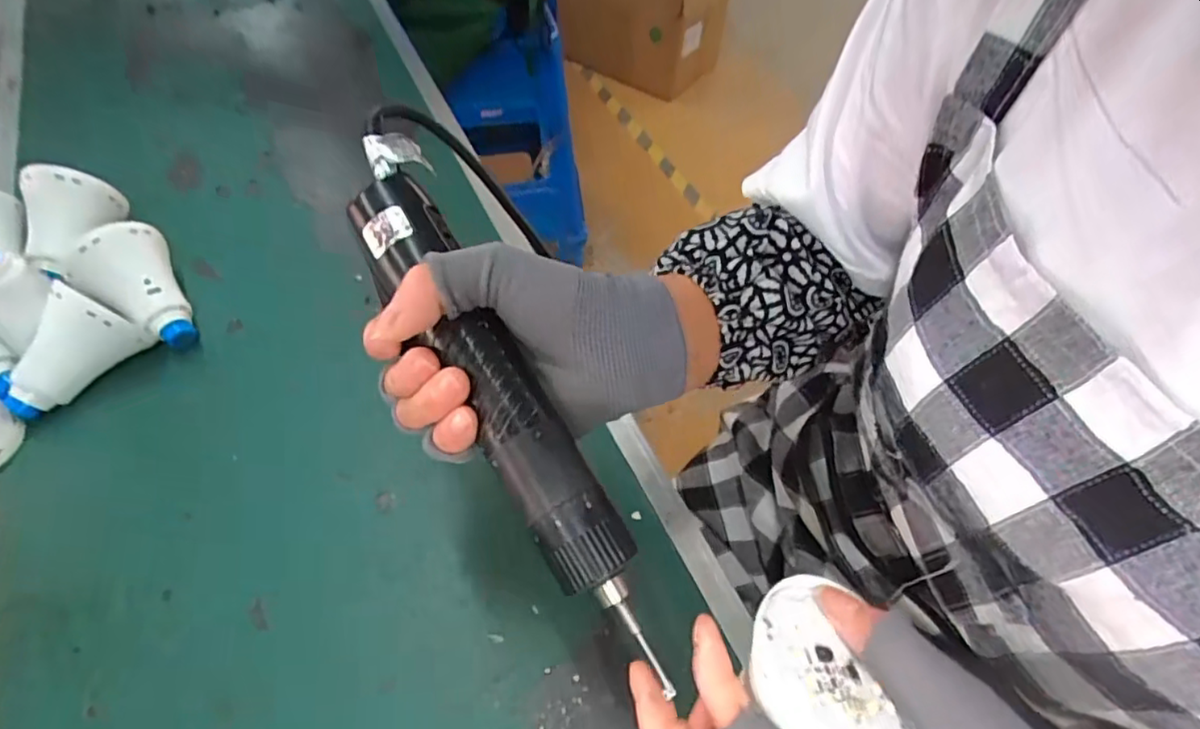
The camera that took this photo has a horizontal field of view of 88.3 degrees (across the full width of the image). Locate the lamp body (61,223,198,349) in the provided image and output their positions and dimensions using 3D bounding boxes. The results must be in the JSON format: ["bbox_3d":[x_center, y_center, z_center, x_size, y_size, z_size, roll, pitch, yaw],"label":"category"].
[{"bbox_3d":[-0.321,-0.056,0.435,0.074,0.057,0.059,38,61,21],"label":"lamp body"}]

